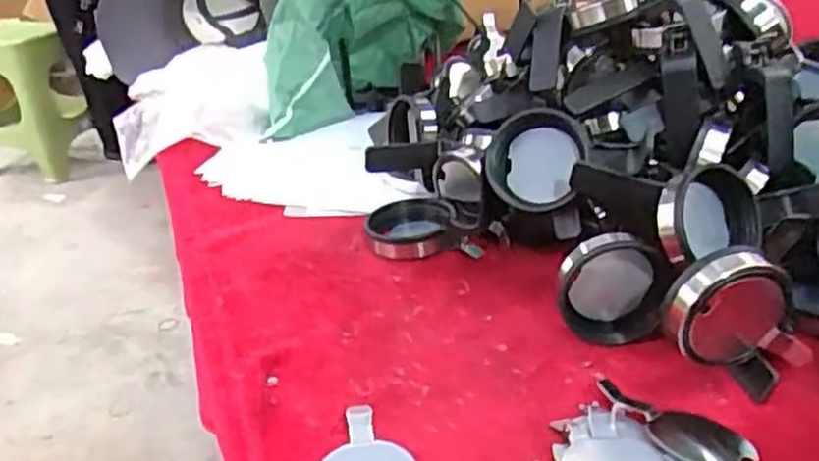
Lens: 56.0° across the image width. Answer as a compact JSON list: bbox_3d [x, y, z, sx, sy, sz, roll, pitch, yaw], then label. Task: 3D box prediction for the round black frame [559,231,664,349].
[{"bbox_3d":[0.123,0.033,0.471,0.061,0.072,0.024,4,32,14],"label":"round black frame"}]

